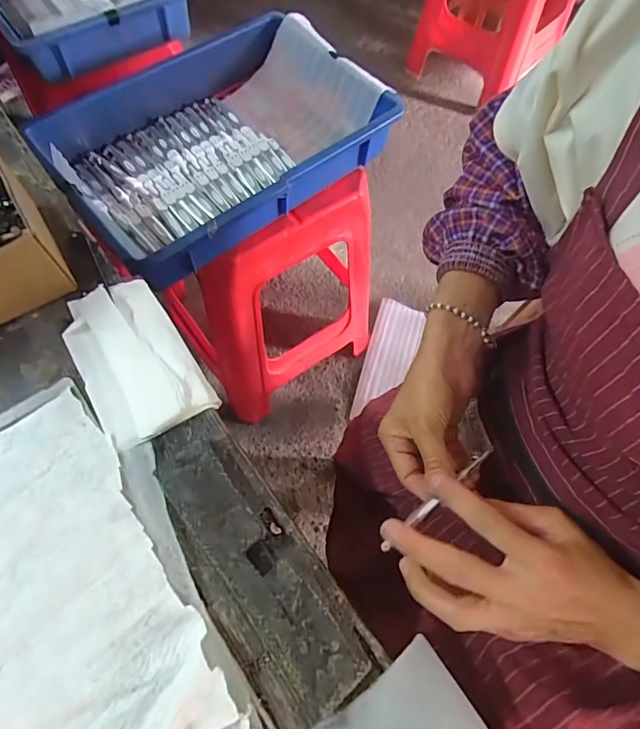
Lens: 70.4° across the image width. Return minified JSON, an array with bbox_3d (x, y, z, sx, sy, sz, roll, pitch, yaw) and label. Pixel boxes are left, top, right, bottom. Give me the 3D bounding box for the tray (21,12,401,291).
[{"bbox_3d":[-0.134,-0.303,0.599,0.406,0.085,0.281,-38,71,-19],"label":"tray"}]

